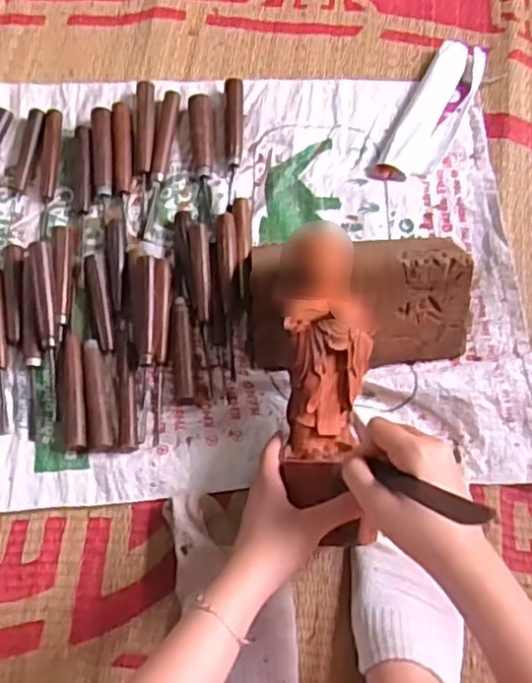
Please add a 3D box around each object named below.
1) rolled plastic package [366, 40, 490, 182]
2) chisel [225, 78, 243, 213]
[{"bbox_3d":[0.190,-0.260,0.762,0.064,0.019,0.217,27,71,8],"label":"rolled plastic package"},{"bbox_3d":[-0.035,-0.217,0.735,0.019,0.020,0.159,-1,69,-2],"label":"chisel"}]

